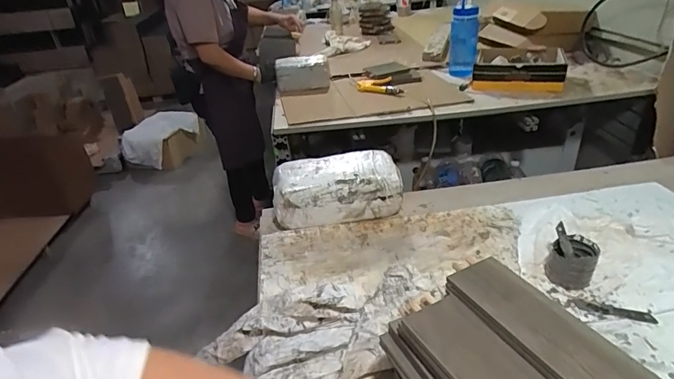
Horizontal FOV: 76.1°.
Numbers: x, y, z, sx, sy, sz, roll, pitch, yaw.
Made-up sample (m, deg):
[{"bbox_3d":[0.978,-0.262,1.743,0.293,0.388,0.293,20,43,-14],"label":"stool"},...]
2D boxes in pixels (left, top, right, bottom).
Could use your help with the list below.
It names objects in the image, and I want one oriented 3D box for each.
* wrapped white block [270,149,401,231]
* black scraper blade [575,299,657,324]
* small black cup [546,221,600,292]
[{"bbox_3d":[-0.002,0.004,0.866,0.244,0.108,0.113,-8,30,-6],"label":"wrapped white block"},{"bbox_3d":[0.393,0.173,0.610,0.098,0.005,0.017,10,34,20],"label":"black scraper blade"},{"bbox_3d":[0.361,0.109,0.662,0.066,0.057,0.077,16,36,32],"label":"small black cup"}]

